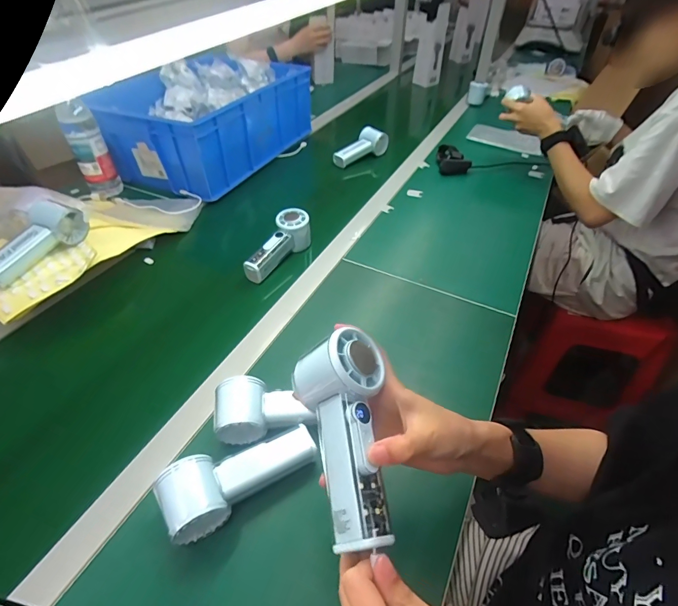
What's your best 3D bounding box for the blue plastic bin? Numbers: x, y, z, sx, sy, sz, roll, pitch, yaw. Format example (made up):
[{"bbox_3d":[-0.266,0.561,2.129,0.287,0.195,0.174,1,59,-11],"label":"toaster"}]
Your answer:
[{"bbox_3d":[-0.318,-0.449,0.951,0.321,0.155,0.466,18,46,19],"label":"blue plastic bin"}]

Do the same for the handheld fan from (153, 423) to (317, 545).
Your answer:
[{"bbox_3d":[-0.093,0.170,0.377,0.150,0.047,0.061,-18,46,-19],"label":"handheld fan"}]

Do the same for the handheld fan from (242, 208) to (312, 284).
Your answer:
[{"bbox_3d":[-0.100,-0.095,0.661,0.054,0.067,0.144,16,46,17],"label":"handheld fan"}]

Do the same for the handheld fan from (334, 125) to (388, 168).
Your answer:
[{"bbox_3d":[0.056,-0.396,0.971,0.062,0.062,0.146,33,52,30],"label":"handheld fan"}]

